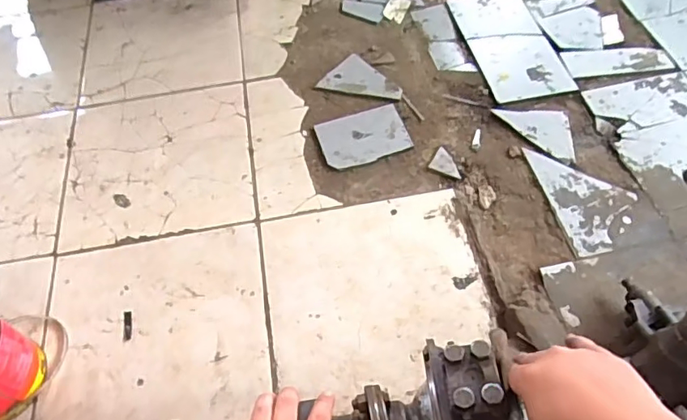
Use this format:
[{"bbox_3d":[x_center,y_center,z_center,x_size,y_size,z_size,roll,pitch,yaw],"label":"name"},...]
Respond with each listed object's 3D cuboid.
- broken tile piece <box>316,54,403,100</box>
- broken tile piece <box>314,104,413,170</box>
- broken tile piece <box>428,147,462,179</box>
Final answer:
[{"bbox_3d":[0.047,-0.311,1.215,0.187,0.013,0.106,11,63,7],"label":"broken tile piece"},{"bbox_3d":[0.042,-0.159,1.134,0.183,0.013,0.126,-15,63,-6],"label":"broken tile piece"},{"bbox_3d":[0.219,-0.096,1.094,0.069,0.013,0.053,31,67,16],"label":"broken tile piece"}]

